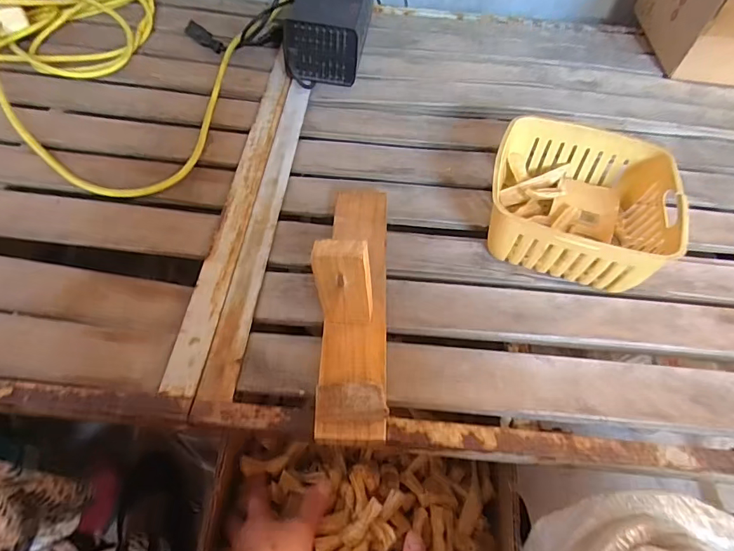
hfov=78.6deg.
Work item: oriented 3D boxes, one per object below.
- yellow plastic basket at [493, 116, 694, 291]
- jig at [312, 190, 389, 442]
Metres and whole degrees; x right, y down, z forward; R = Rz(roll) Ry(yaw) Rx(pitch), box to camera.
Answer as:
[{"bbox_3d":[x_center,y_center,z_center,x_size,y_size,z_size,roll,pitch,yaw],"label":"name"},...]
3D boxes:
[{"bbox_3d":[0.227,-0.080,0.494,0.183,0.080,0.180,15,57,9],"label":"yellow plastic basket"},{"bbox_3d":[-0.010,-0.004,0.412,0.062,0.122,0.278,2,56,0],"label":"jig"}]

